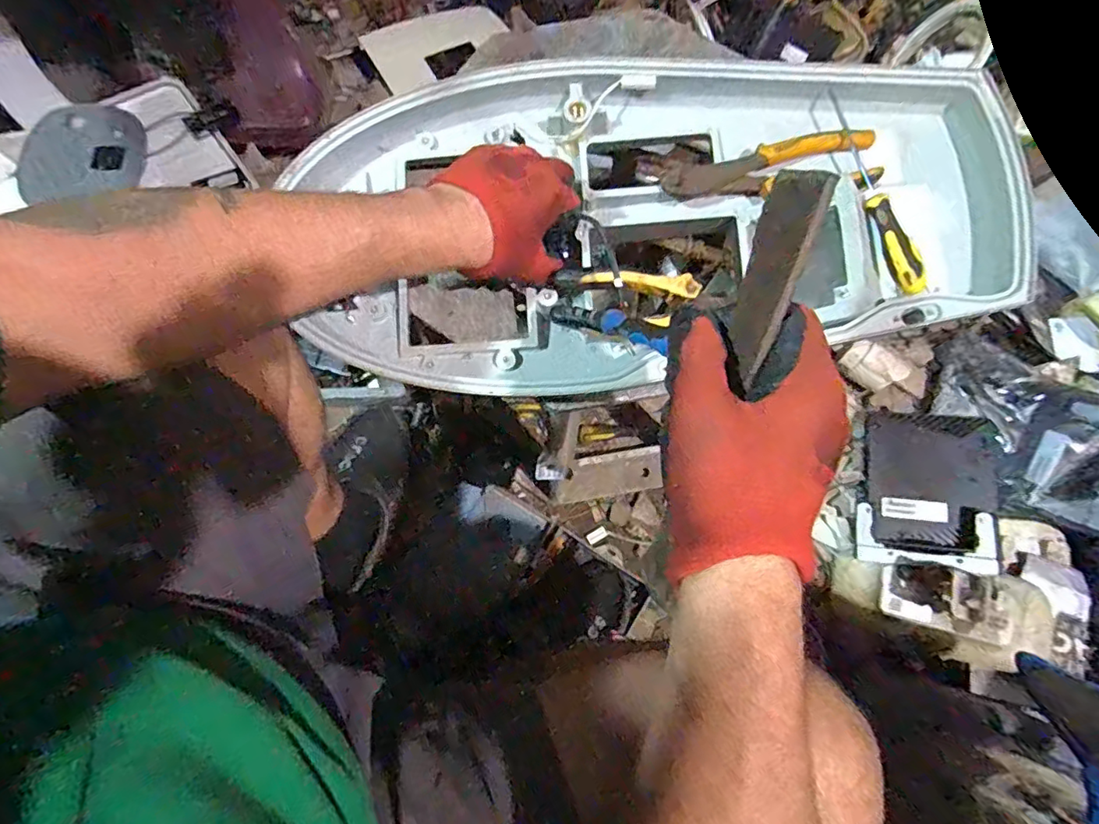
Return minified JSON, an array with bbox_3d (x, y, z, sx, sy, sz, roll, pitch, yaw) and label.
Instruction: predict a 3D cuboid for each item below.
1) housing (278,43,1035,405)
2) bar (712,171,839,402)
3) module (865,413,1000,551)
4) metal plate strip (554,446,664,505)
[{"bbox_3d":[0.088,-0.155,0.474,0.619,0.080,0.301,-4,75,0],"label":"housing"},{"bbox_3d":[0.100,-0.060,0.257,0.004,0.039,0.095,4,112,-27],"label":"bar"},{"bbox_3d":[0.524,0.095,0.758,0.152,0.023,0.191,5,71,20],"label":"module"},{"bbox_3d":[0.086,0.093,0.797,0.154,0.005,0.059,-10,90,1],"label":"metal plate strip"}]

